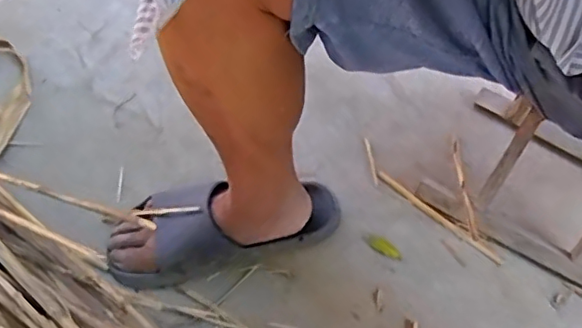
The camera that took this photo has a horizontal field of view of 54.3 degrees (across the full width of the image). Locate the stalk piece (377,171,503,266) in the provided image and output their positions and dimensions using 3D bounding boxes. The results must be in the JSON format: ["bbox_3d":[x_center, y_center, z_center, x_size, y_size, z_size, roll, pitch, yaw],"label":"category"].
[{"bbox_3d":[0.187,0.066,0.723,0.185,0.010,0.016,36,60,19],"label":"stalk piece"}]

